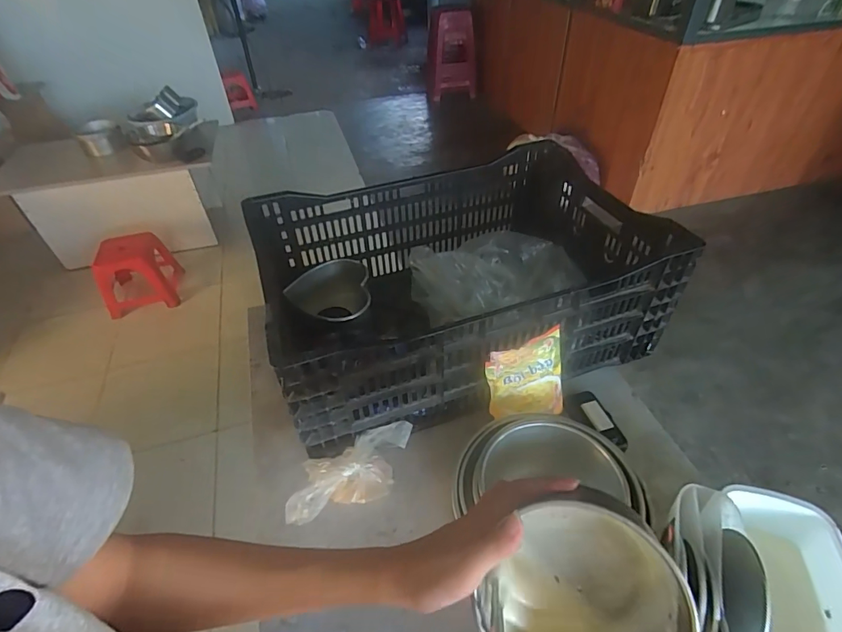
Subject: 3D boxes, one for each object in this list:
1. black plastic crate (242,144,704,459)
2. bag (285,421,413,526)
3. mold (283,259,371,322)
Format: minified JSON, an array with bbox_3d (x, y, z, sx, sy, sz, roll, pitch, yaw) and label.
[{"bbox_3d":[0.063,-0.064,0.769,0.610,0.220,0.399,-16,45,-14],"label":"black plastic crate"},{"bbox_3d":[-0.094,0.210,0.603,0.184,0.078,0.066,-25,48,-22],"label":"bag"},{"bbox_3d":[-0.169,-0.021,0.828,0.153,0.081,0.165,-7,43,-5],"label":"mold"}]

